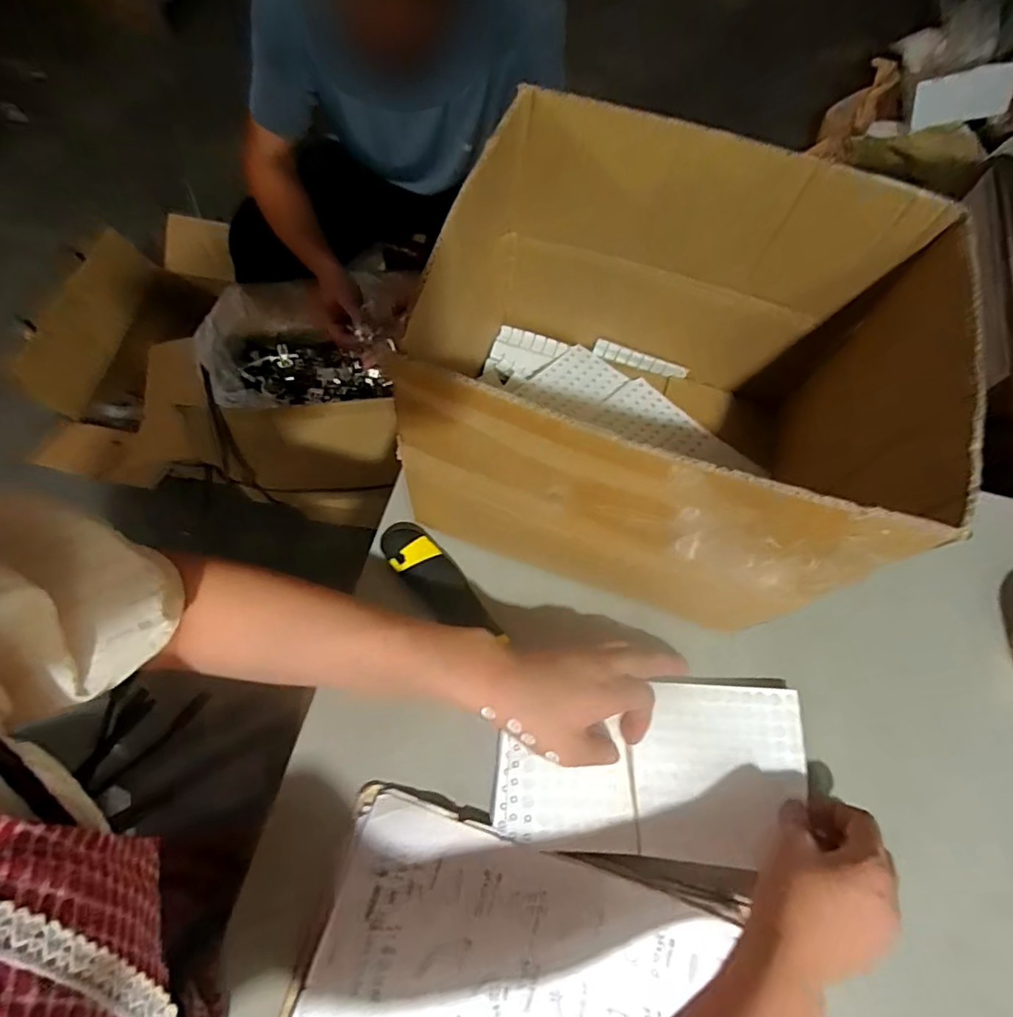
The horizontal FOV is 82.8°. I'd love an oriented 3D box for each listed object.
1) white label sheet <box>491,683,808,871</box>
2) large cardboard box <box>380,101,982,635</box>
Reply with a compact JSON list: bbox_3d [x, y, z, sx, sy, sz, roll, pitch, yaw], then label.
[{"bbox_3d":[0.110,0.198,0.441,0.233,0.008,0.122,5,71,-2],"label":"white label sheet"},{"bbox_3d":[0.111,-0.086,0.423,0.319,0.233,0.248,18,67,5],"label":"large cardboard box"}]

